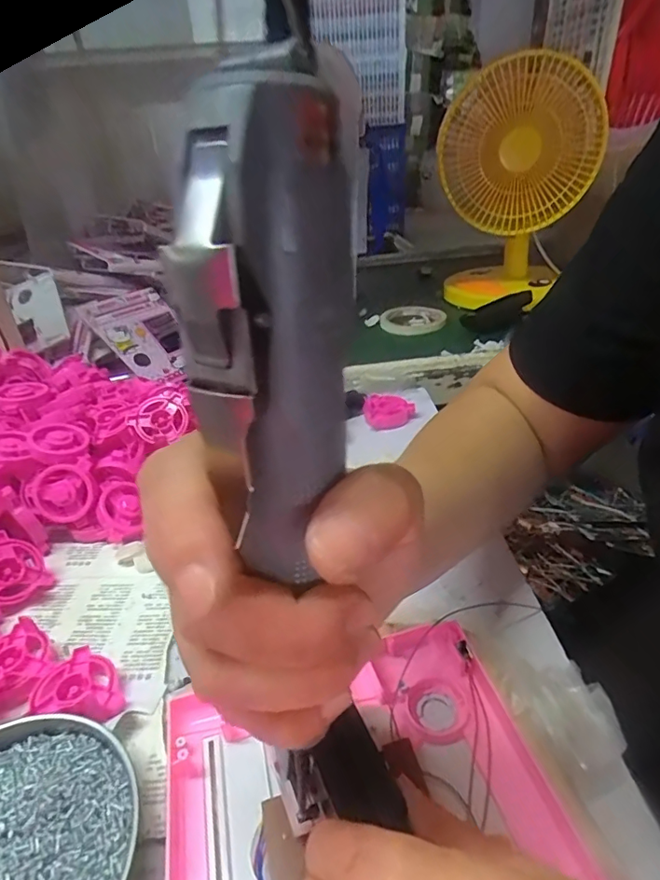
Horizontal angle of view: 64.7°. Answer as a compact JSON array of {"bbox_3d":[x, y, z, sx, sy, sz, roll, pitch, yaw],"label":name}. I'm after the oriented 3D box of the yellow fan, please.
[{"bbox_3d":[0.277,-0.382,0.808,0.213,0.324,0.177,2,33,10],"label":"yellow fan"}]

